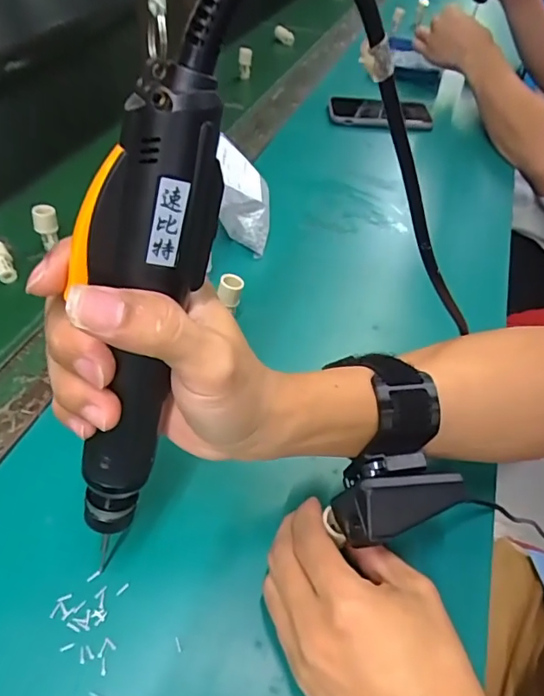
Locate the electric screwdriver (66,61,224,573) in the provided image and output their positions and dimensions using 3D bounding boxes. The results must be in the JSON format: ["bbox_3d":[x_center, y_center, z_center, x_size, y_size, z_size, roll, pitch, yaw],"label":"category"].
[{"bbox_3d":[-0.056,-0.001,0.207,0.034,0.205,0.034,24,29,15],"label":"electric screwdriver"}]

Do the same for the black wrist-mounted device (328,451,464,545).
[{"bbox_3d":[0.070,0.077,0.262,0.071,0.024,0.034,-3,47,-21],"label":"black wrist-mounted device"}]

